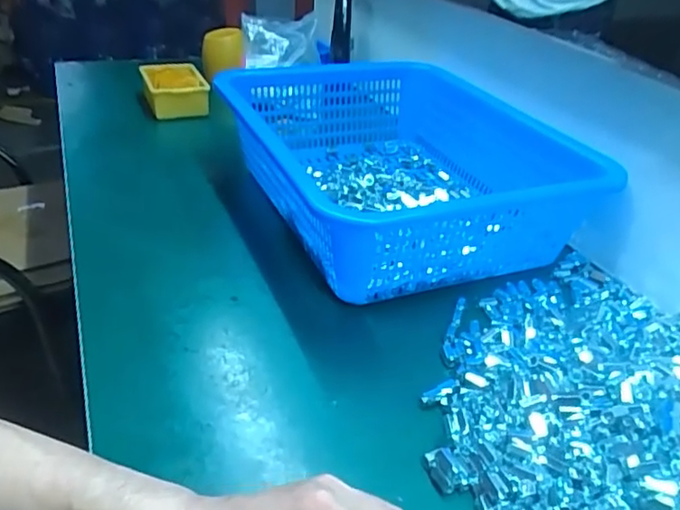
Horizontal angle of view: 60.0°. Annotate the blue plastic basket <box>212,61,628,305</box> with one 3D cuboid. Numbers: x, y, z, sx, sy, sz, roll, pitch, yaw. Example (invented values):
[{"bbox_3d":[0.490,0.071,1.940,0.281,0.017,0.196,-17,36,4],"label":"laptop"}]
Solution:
[{"bbox_3d":[0.072,-0.126,0.785,0.362,0.141,0.491,-10,36,-21],"label":"blue plastic basket"}]

